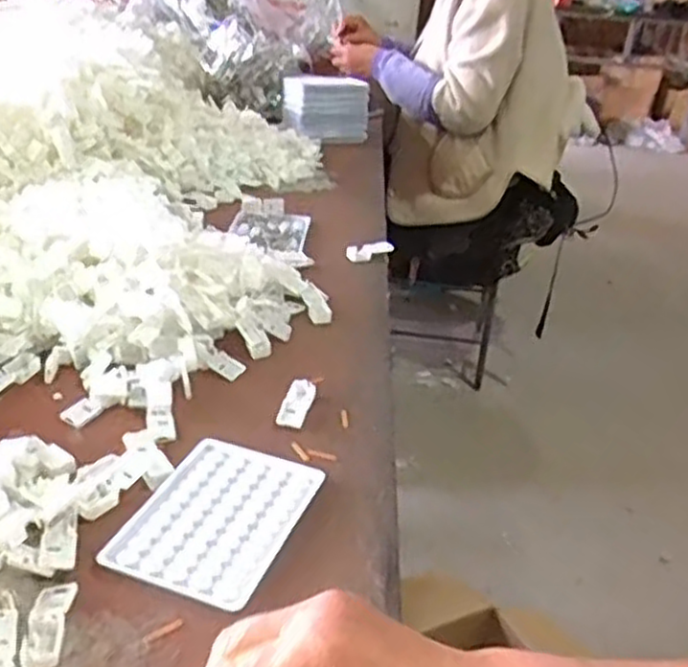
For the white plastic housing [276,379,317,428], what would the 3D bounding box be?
[{"bbox_3d":[-0.038,0.054,0.610,0.022,0.010,0.059,9,29,8],"label":"white plastic housing"}]

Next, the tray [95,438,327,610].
[{"bbox_3d":[-0.080,0.116,0.489,0.096,0.006,0.131,14,30,16],"label":"tray"}]

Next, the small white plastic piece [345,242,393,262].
[{"bbox_3d":[0.029,-0.097,0.902,0.058,0.014,0.023,-7,31,-21],"label":"small white plastic piece"}]

